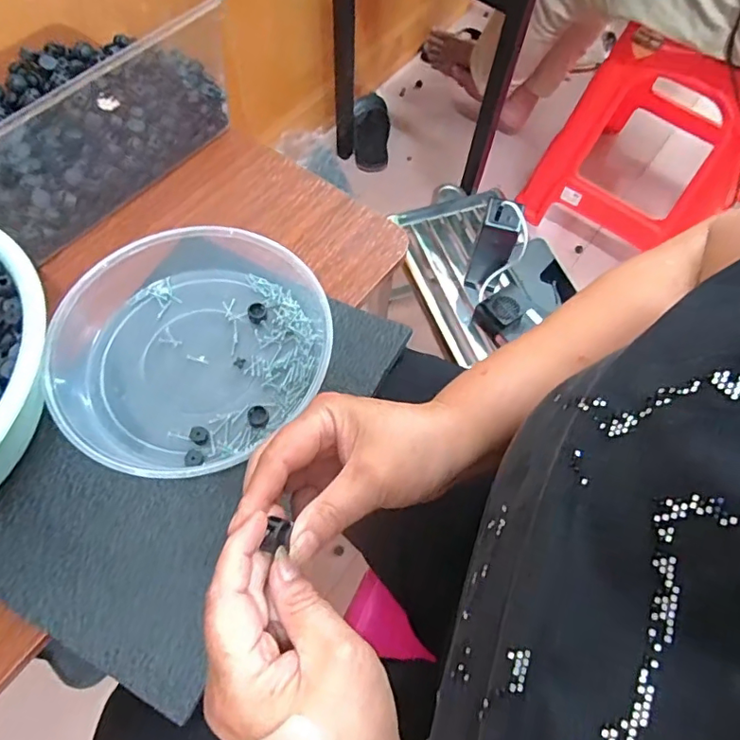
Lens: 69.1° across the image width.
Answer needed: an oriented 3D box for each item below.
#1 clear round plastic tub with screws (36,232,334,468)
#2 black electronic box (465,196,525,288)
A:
[{"bbox_3d":[-0.158,-0.025,0.474,0.219,0.050,0.234,1,65,-2],"label":"clear round plastic tub with screws"},{"bbox_3d":[0.168,-0.165,0.731,0.048,0.142,0.047,19,66,6],"label":"black electronic box"}]

